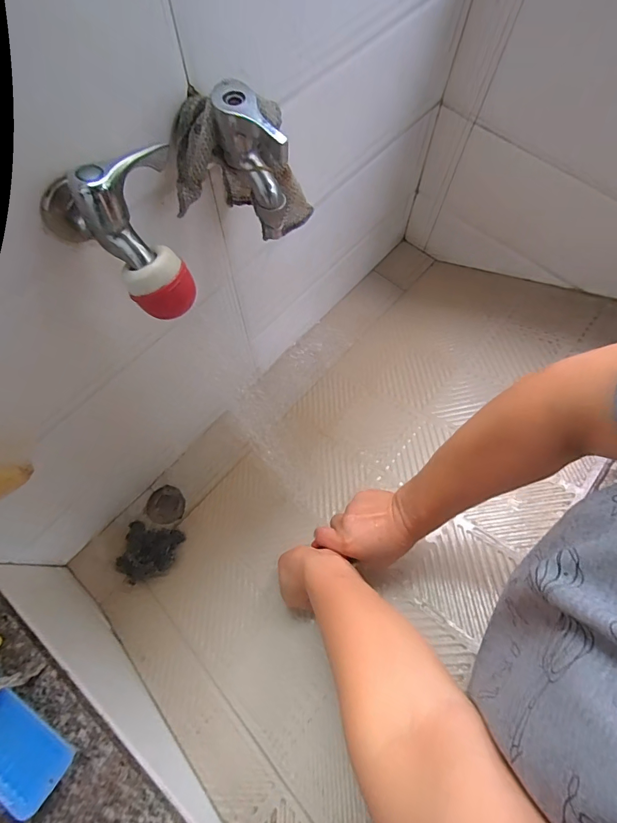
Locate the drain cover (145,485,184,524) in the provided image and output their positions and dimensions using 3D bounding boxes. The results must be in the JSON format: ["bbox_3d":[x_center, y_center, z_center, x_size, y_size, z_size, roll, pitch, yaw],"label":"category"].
[{"bbox_3d":[-0.234,0.154,0.661,0.060,0.005,0.060,16,69,5],"label":"drain cover"}]

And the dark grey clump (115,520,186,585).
[{"bbox_3d":[-0.243,0.211,0.596,0.082,0.050,0.082,12,69,3],"label":"dark grey clump"}]

